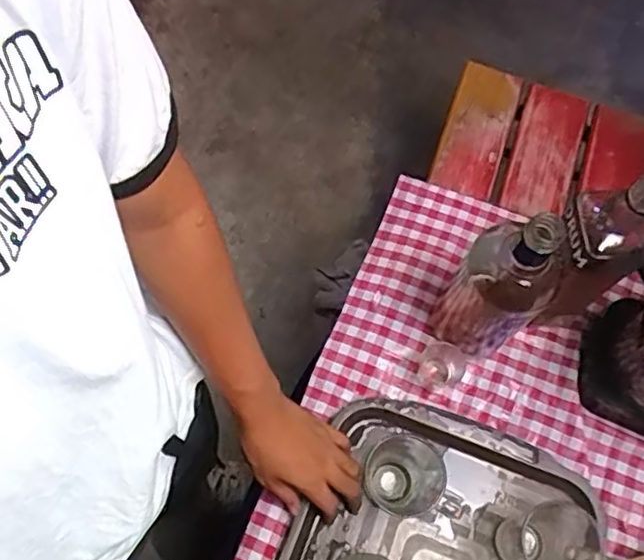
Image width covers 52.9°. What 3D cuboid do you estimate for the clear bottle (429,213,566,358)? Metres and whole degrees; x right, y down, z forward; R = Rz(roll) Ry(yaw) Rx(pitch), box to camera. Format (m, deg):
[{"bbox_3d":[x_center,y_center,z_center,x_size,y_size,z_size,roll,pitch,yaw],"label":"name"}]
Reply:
[{"bbox_3d":[0.171,0.003,0.636,0.086,0.253,0.078,43,73,13],"label":"clear bottle"}]

